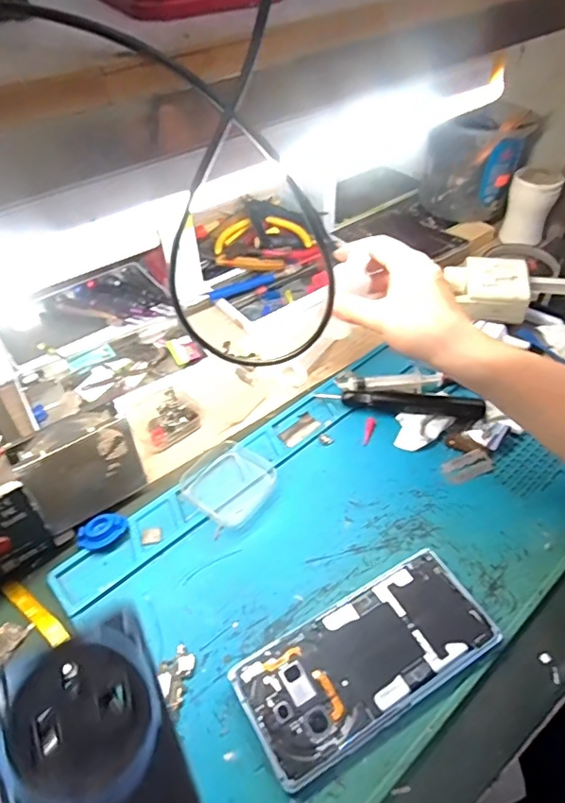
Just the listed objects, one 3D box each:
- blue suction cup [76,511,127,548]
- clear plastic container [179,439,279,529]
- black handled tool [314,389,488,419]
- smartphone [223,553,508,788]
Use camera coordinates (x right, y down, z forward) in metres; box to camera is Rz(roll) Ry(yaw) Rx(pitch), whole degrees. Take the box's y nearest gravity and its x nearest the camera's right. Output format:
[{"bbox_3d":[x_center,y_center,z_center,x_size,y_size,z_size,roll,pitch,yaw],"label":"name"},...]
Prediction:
[{"bbox_3d":[-0.138,0.098,0.405,0.037,0.007,0.026,-16,49,-12],"label":"blue suction cup"},{"bbox_3d":[-0.043,0.066,0.431,0.065,0.014,0.065,32,56,27],"label":"clear plastic container"},{"bbox_3d":[0.106,0.001,0.481,0.144,0.018,0.020,7,48,8],"label":"black handled tool"},{"bbox_3d":[0.054,0.163,0.341,0.162,0.009,0.074,-24,51,-19],"label":"smartphone"}]

